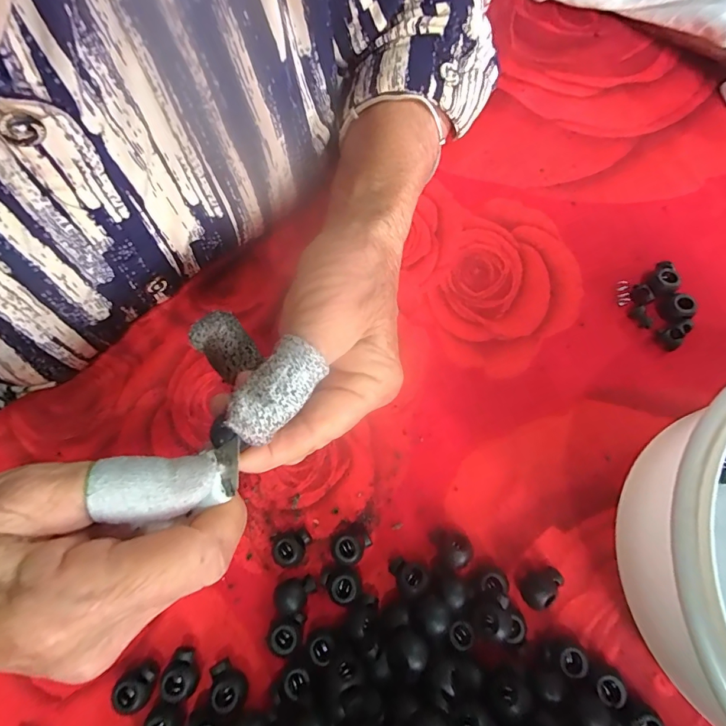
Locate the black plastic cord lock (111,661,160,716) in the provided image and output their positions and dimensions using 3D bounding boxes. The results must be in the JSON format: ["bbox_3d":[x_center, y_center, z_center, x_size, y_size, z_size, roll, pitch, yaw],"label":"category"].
[{"bbox_3d":[-0.097,0.140,0.183,0.018,0.011,0.015,-30,73,-7],"label":"black plastic cord lock"}]

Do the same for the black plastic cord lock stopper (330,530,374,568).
[{"bbox_3d":[-0.005,0.088,0.202,0.019,0.012,0.014,-29,73,-7],"label":"black plastic cord lock stopper"}]

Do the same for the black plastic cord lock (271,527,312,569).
[{"bbox_3d":[-0.033,0.089,0.204,0.019,0.011,0.014,-31,73,-8],"label":"black plastic cord lock"}]

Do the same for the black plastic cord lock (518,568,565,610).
[{"bbox_3d":[0.080,0.101,0.190,0.018,0.010,0.012,-22,72,-5],"label":"black plastic cord lock"}]

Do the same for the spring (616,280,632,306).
[{"bbox_3d":[0.146,-0.039,0.236,0.006,0.004,0.014,-3,72,2],"label":"spring"}]

